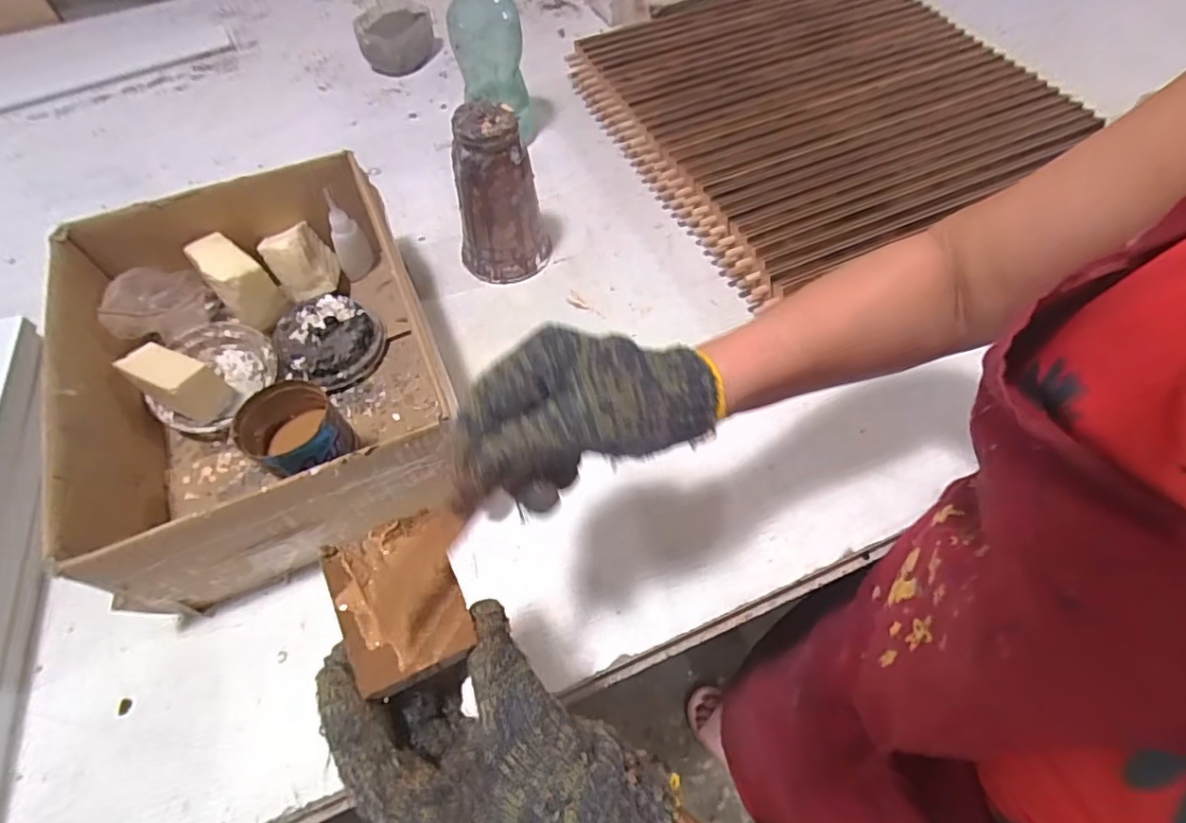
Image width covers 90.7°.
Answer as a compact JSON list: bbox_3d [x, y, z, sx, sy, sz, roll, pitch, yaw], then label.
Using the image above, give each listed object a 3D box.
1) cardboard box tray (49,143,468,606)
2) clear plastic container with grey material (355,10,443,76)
[{"bbox_3d":[-0.265,-0.039,0.483,0.249,0.133,0.318,-23,62,-11],"label":"cardboard box tray"},{"bbox_3d":[-0.274,-0.517,0.818,0.095,0.051,0.102,-4,60,0],"label":"clear plastic container with grey material"}]

